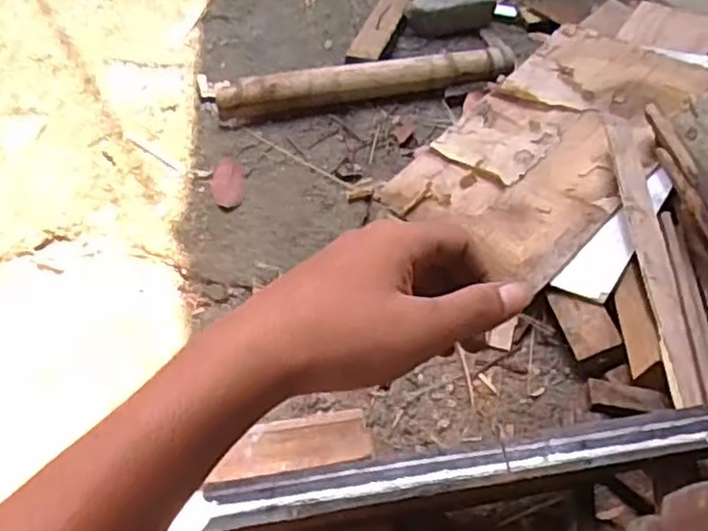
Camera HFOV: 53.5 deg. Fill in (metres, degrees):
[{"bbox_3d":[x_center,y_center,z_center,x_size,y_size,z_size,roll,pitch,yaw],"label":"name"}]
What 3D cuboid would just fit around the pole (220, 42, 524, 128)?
[{"bbox_3d":[0.029,-0.337,1.311,0.582,0.071,0.060,-10,51,-12],"label":"pole"}]

